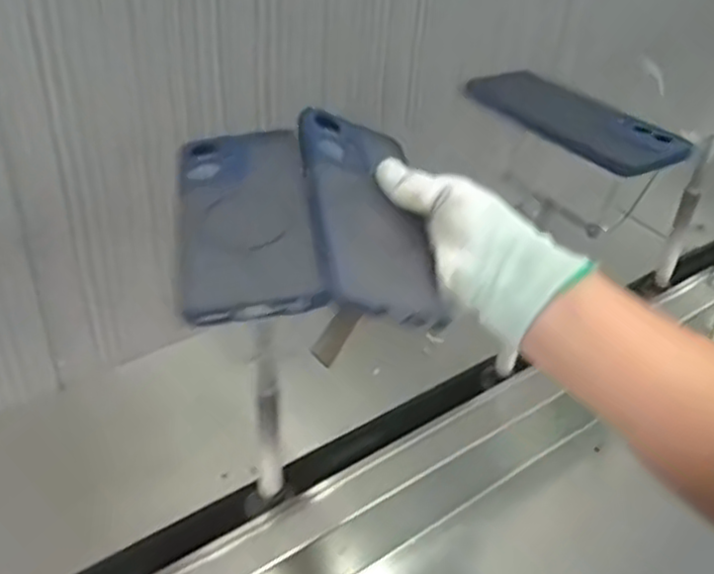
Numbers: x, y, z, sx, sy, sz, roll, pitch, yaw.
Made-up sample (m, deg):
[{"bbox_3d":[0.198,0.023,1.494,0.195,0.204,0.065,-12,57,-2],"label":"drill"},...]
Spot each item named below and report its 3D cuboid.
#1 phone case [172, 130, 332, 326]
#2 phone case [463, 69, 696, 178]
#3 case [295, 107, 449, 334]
[{"bbox_3d":[-0.065,-0.042,0.450,0.079,0.011,0.172,-5,41,-8],"label":"phone case"},{"bbox_3d":[0.165,-0.129,0.587,0.071,0.014,0.159,-25,48,-27],"label":"phone case"},{"bbox_3d":[0.007,-0.048,0.465,0.076,0.007,0.166,14,44,-24],"label":"case"}]

